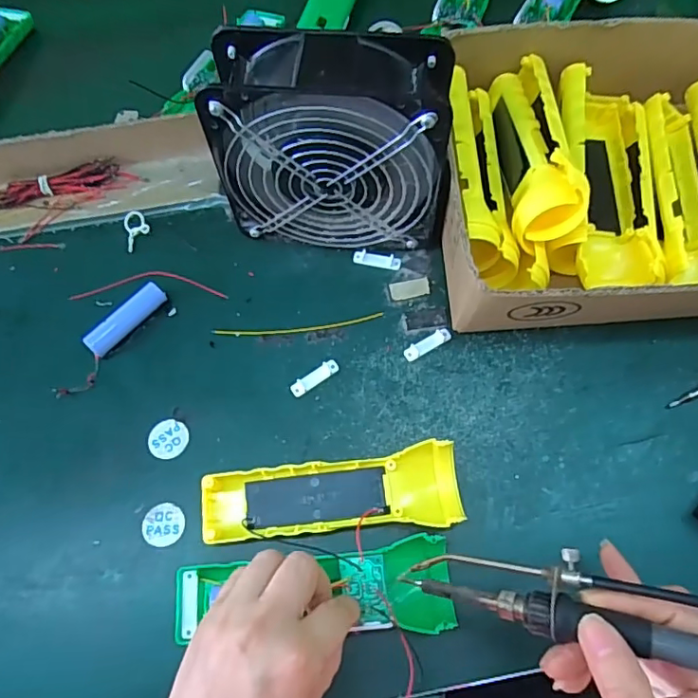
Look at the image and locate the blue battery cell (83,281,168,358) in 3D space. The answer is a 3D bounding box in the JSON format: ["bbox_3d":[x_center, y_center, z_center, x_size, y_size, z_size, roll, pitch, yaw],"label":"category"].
[{"bbox_3d":[-0.165,-0.022,0.407,0.018,0.018,0.065,40,75,18],"label":"blue battery cell"}]

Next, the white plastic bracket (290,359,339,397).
[{"bbox_3d":[-0.025,0.021,0.396,0.038,0.006,0.010,-35,69,-11],"label":"white plastic bracket"}]

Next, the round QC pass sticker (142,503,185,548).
[{"bbox_3d":[-0.123,0.116,0.362,0.026,0.004,0.027,2,68,-5],"label":"round QC pass sticker"}]

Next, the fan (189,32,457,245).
[{"bbox_3d":[-0.009,-0.134,0.378,0.151,0.149,0.059,5,67,5],"label":"fan"}]

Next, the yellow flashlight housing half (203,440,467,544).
[{"bbox_3d":[-0.010,0.094,0.355,0.163,0.023,0.049,-4,67,2],"label":"yellow flashlight housing half"}]

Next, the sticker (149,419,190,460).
[{"bbox_3d":[-0.126,0.062,0.381,0.026,0.004,0.027,-1,67,3],"label":"sticker"}]

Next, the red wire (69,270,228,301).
[{"bbox_3d":[-0.156,-0.051,0.431,0.121,0.004,0.027,-1,67,3],"label":"red wire"}]

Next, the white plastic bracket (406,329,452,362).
[{"bbox_3d":[0.058,-0.003,0.401,0.038,0.004,0.010,-29,68,-9],"label":"white plastic bracket"}]

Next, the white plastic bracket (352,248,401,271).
[{"bbox_3d":[0.022,-0.071,0.431,0.037,0.004,0.013,13,68,9],"label":"white plastic bracket"}]

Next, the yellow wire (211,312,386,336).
[{"bbox_3d":[-0.038,-0.017,0.411,0.127,0.004,0.008,-7,67,0],"label":"yellow wire"}]

